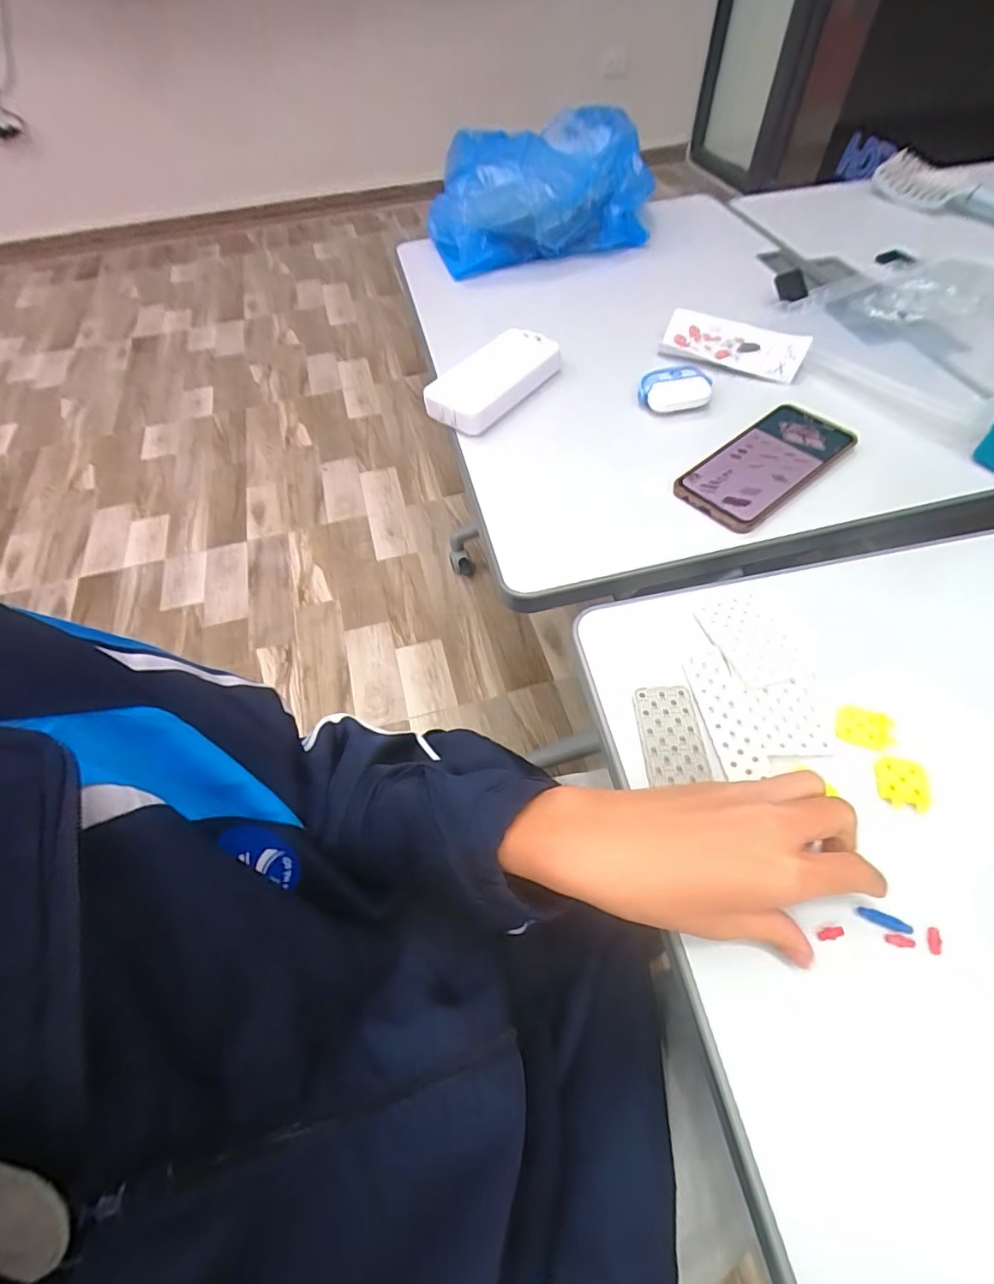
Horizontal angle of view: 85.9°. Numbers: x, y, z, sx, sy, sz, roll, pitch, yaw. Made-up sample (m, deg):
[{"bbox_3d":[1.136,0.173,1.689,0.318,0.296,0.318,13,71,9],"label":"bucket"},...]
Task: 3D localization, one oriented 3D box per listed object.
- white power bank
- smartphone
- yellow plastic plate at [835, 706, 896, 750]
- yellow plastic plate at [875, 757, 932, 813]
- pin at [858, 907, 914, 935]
[{"bbox_3d":[-0.004,-0.263,0.529,0.075,0.030,0.143,32,64,23],"label":"white power bank"},{"bbox_3d":[0.228,-0.151,0.455,0.157,0.012,0.073,-36,61,-18],"label":"smartphone"},{"bbox_3d":[0.225,0.052,0.324,0.032,0.004,0.023,11,58,12],"label":"yellow plastic plate"},{"bbox_3d":[0.234,0.081,0.306,0.027,0.004,0.029,9,57,10],"label":"yellow plastic plate"},{"bbox_3d":[0.199,0.142,0.273,0.024,0.004,0.006,18,60,16],"label":"pin"}]

